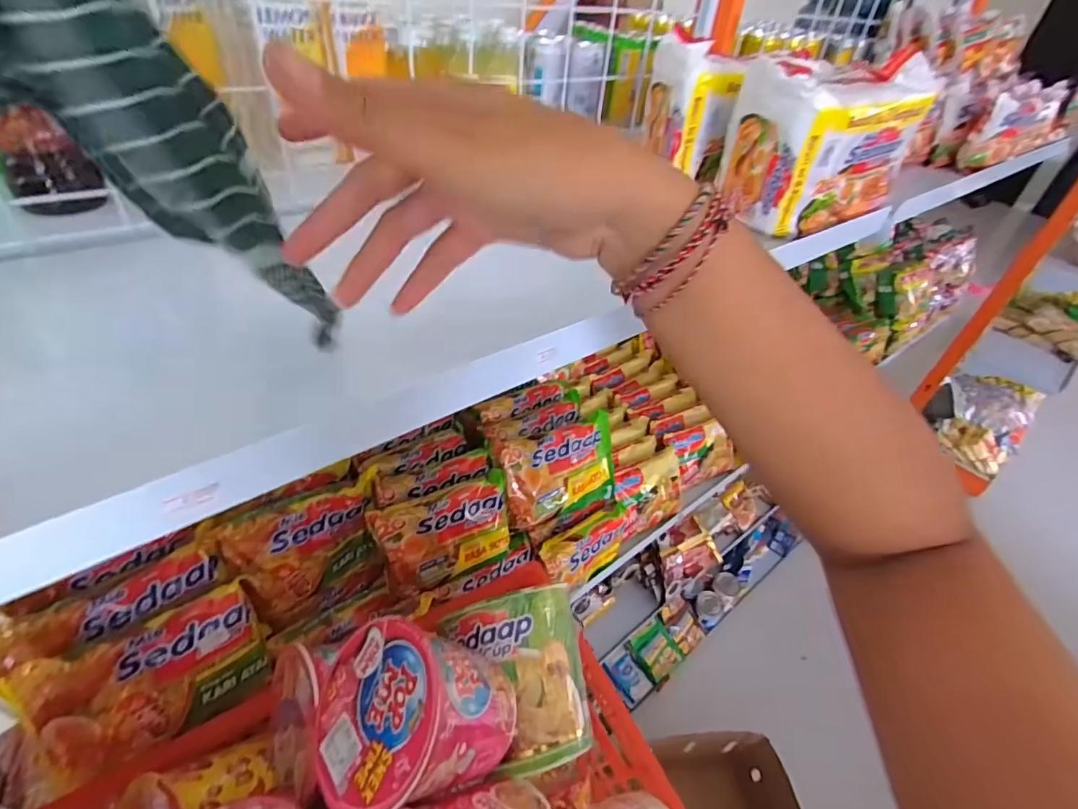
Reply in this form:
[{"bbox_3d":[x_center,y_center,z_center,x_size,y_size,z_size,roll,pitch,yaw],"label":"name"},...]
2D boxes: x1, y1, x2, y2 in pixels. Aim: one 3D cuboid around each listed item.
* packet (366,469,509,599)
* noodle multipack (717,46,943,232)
[{"bbox_3d":[-0.092,0.128,0.511,0.132,0.094,0.030,-18,22,-26],"label":"packet"},{"bbox_3d":[0.272,-0.255,0.496,0.174,0.127,0.103,-21,48,-29],"label":"noodle multipack"}]

